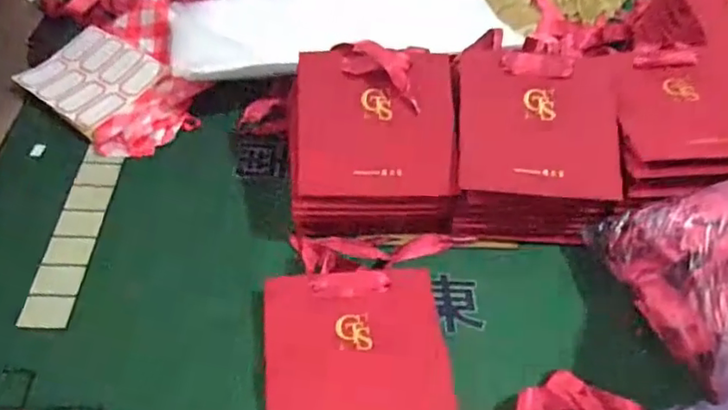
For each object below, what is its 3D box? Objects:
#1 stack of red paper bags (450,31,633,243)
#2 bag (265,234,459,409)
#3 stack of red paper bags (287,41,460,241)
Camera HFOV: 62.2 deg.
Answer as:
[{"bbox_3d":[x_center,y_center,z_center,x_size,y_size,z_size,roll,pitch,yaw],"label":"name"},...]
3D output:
[{"bbox_3d":[0.153,-0.065,0.566,0.145,0.117,0.172,6,48,0],"label":"stack of red paper bags"},{"bbox_3d":[-0.004,0.102,0.490,0.145,0.033,0.182,0,48,-6],"label":"bag"},{"bbox_3d":[0.007,-0.055,0.555,0.148,0.110,0.145,0,48,-5],"label":"stack of red paper bags"}]

